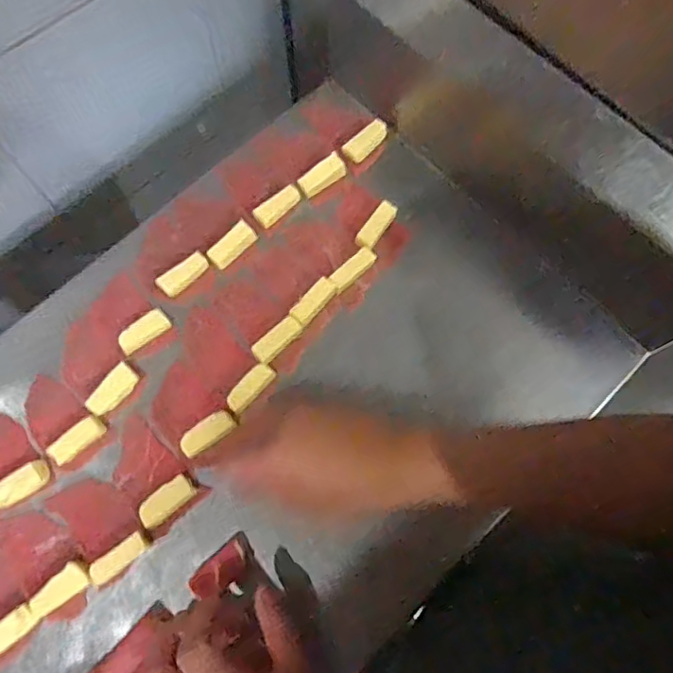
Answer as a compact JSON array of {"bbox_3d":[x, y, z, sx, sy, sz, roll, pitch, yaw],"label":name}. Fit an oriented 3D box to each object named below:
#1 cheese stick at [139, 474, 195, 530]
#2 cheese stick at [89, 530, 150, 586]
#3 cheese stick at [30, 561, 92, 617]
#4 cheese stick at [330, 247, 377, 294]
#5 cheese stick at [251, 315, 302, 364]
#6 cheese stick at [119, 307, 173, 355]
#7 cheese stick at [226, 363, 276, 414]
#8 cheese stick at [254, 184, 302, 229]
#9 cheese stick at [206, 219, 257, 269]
[{"bbox_3d":[-0.143,0.138,0.473,0.047,0.013,0.021,-39,76,-12],"label":"cheese stick"},{"bbox_3d":[-0.176,0.180,0.458,0.049,0.007,0.019,-38,76,-12],"label":"cheese stick"},{"bbox_3d":[-0.220,0.203,0.448,0.046,0.013,0.021,-41,77,-12],"label":"cheese stick"},{"bbox_3d":[0.015,-0.062,0.532,0.051,0.017,0.017,-43,77,-13],"label":"cheese stick"},{"bbox_3d":[-0.054,0.003,0.512,0.020,0.011,0.048,42,76,12],"label":"cheese stick"},{"bbox_3d":[-0.175,-0.004,0.511,0.048,0.011,0.024,-41,101,-18],"label":"cheese stick"},{"bbox_3d":[-0.076,0.044,0.494,0.020,0.007,0.049,41,76,12],"label":"cheese stick"},{"bbox_3d":[-0.057,-0.128,0.548,0.049,0.010,0.018,-42,77,-13],"label":"cheese stick"},{"bbox_3d":[-0.098,-0.087,0.534,0.047,0.012,0.021,-42,77,-13],"label":"cheese stick"}]

